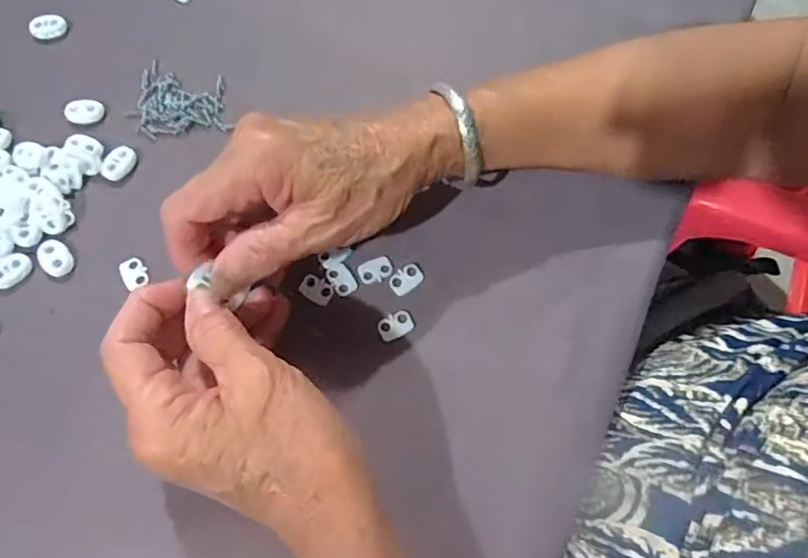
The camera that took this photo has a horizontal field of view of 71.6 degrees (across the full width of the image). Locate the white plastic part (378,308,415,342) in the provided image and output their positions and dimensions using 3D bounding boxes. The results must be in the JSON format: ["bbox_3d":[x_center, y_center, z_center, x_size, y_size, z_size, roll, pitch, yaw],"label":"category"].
[{"bbox_3d":[-0.004,0.024,0.300,0.019,0.004,0.013,-27,71,-11],"label":"white plastic part"}]

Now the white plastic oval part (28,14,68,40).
[{"bbox_3d":[-0.231,-0.164,0.364,0.022,0.008,0.011,-26,71,-11],"label":"white plastic oval part"}]

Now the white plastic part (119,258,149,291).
[{"bbox_3d":[-0.149,-0.003,0.310,0.013,0.004,0.018,-24,71,-10],"label":"white plastic part"}]

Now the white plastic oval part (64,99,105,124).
[{"bbox_3d":[-0.195,-0.102,0.341,0.023,0.005,0.015,10,69,3],"label":"white plastic oval part"}]

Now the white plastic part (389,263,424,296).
[{"bbox_3d":[0.001,0.000,0.309,0.019,0.004,0.013,-39,74,-14],"label":"white plastic part"}]

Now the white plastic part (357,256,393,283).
[{"bbox_3d":[-0.016,-0.006,0.310,0.019,0.004,0.013,-24,71,-10],"label":"white plastic part"}]

